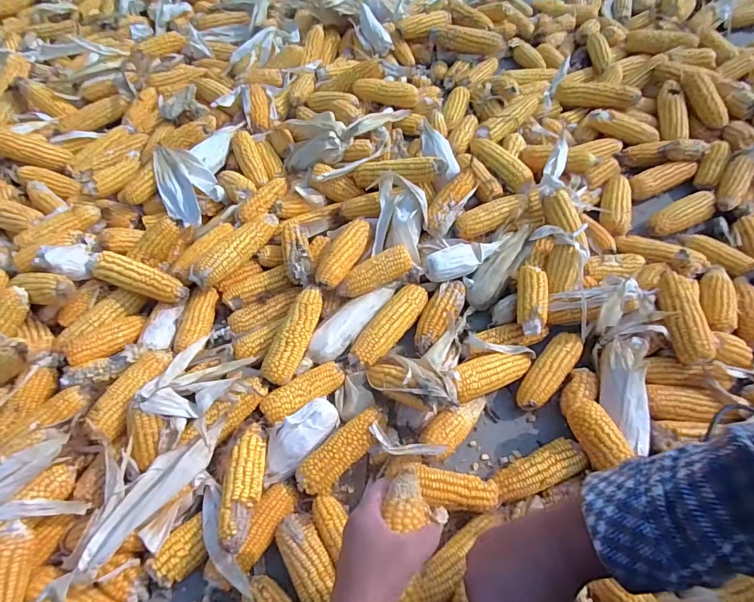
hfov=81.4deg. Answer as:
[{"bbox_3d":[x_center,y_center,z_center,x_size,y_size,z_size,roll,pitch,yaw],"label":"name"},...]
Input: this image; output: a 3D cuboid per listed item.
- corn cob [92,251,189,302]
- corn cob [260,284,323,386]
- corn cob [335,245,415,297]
[{"bbox_3d":[-0.392,-0.034,0.720,0.173,0.047,0.053,22,62,15],"label":"corn cob"},{"bbox_3d":[-0.125,0.050,0.664,0.048,0.041,0.156,17,61,12],"label":"corn cob"},{"bbox_3d":[-0.004,-0.047,0.717,0.129,0.041,0.051,-17,59,-8],"label":"corn cob"}]

